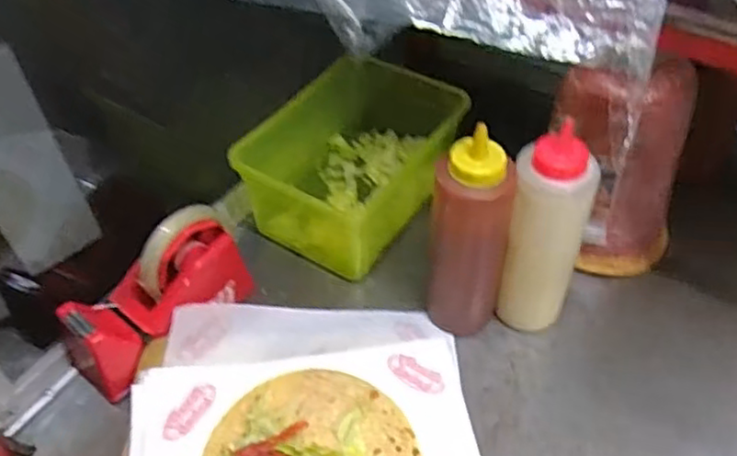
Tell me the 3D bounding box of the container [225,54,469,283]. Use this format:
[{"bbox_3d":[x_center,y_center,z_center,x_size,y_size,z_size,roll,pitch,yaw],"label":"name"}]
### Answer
[{"bbox_3d":[-0.014,-0.068,0.667,0.138,0.104,0.207,25,53,18],"label":"container"}]

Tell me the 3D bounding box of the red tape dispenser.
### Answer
[{"bbox_3d":[-0.179,0.060,0.563,0.065,0.104,0.169,35,70,28],"label":"red tape dispenser"}]

